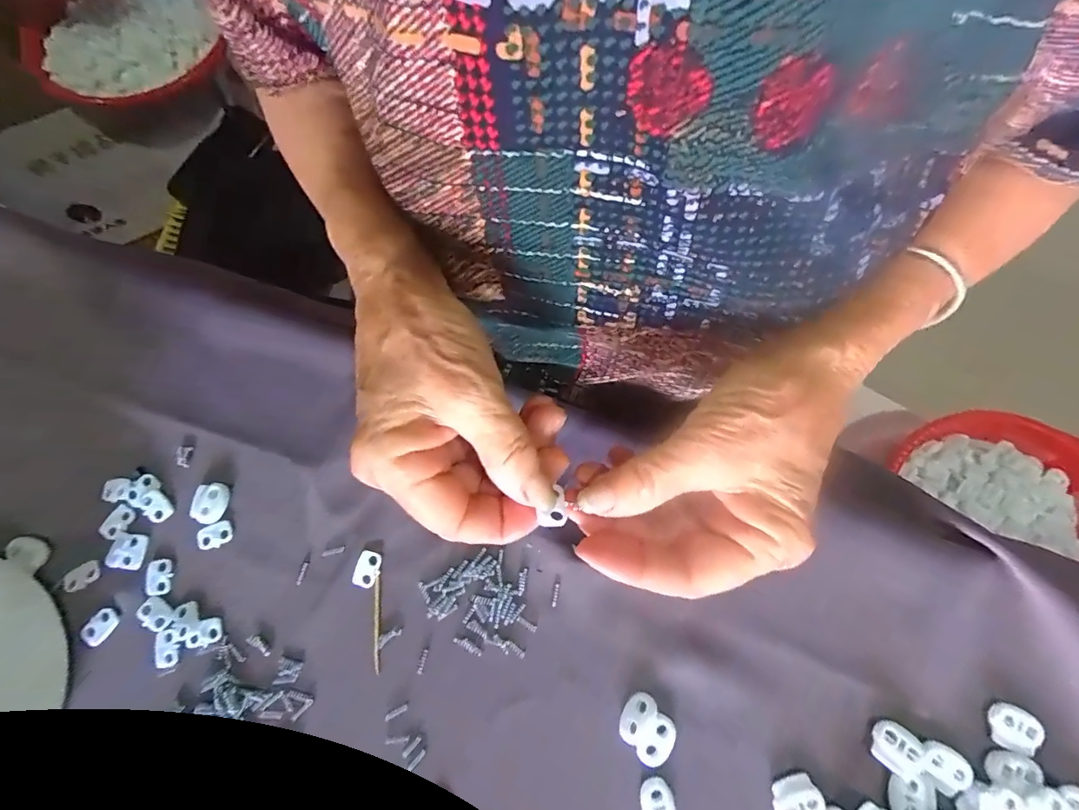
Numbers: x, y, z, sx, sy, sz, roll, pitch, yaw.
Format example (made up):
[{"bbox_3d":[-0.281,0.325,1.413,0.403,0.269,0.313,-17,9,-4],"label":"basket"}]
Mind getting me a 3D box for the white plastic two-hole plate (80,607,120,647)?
[{"bbox_3d":[-0.230,0.116,0.265,0.012,0.004,0.019,33,76,12],"label":"white plastic two-hole plate"}]

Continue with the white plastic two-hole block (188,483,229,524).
[{"bbox_3d":[-0.184,0.055,0.282,0.018,0.005,0.022,4,74,4],"label":"white plastic two-hole block"}]

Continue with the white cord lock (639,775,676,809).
[{"bbox_3d":[0.055,0.186,0.236,0.015,0.006,0.022,-16,74,-2],"label":"white cord lock"}]

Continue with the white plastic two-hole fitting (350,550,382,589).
[{"bbox_3d":[-0.092,0.088,0.270,0.012,0.004,0.019,17,76,7],"label":"white plastic two-hole fitting"}]

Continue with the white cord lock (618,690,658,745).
[{"bbox_3d":[0.047,0.152,0.247,0.013,0.008,0.023,32,78,11],"label":"white cord lock"}]

